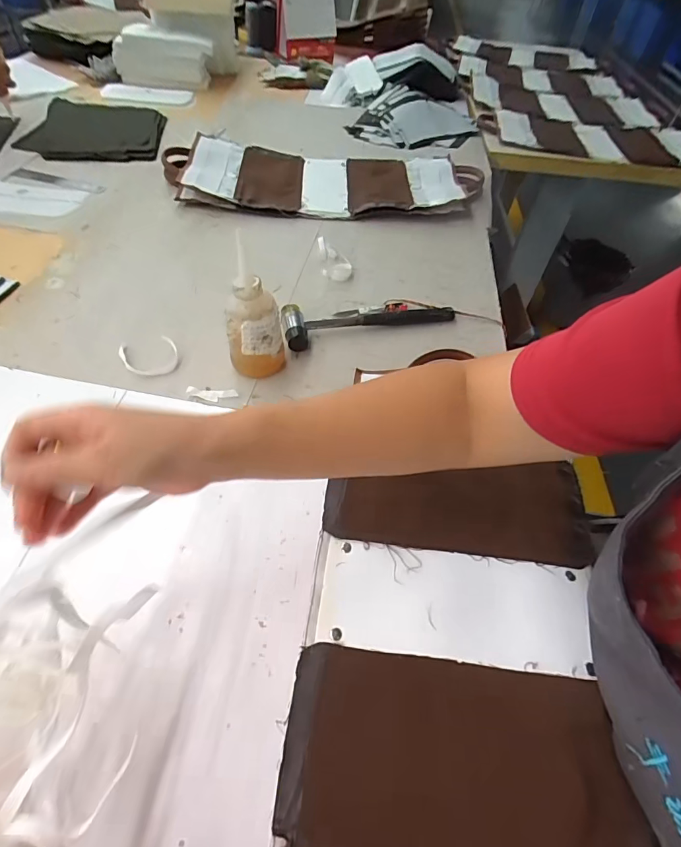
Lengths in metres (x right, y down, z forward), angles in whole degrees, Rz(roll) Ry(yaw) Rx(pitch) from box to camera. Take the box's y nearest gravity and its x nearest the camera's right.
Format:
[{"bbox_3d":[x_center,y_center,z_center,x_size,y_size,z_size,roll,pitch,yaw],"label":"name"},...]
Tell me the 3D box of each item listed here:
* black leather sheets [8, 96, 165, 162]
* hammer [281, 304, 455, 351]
[{"bbox_3d":[-0.537,-0.666,0.949,0.259,0.020,0.334,-6,52,-10],"label":"black leather sheets"},{"bbox_3d":[0.037,-0.145,0.584,0.232,0.028,0.064,-10,53,-13],"label":"hammer"}]

